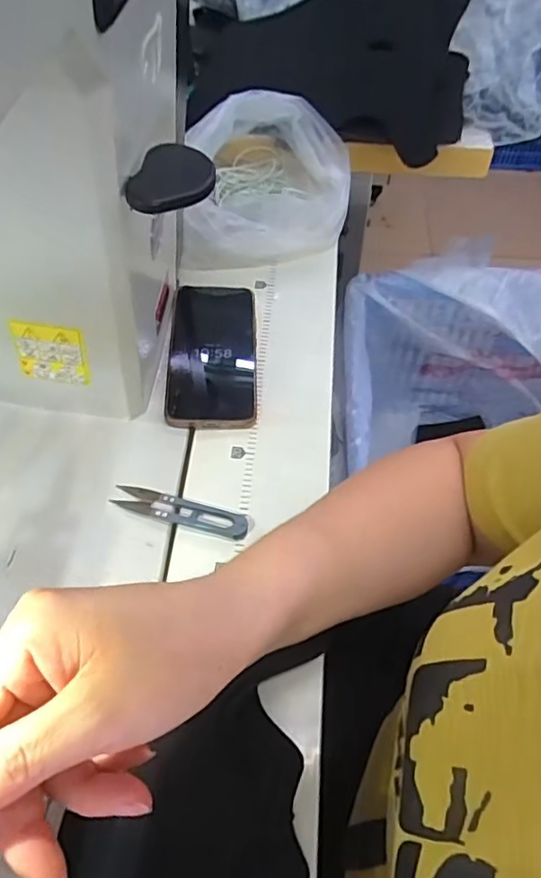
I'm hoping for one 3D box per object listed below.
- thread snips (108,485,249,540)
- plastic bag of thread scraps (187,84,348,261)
[{"bbox_3d":[-0.066,0.053,0.434,0.101,0.004,0.023,12,57,8],"label":"thread snips"},{"bbox_3d":[0.005,-0.274,0.592,0.152,0.092,0.178,6,56,4],"label":"plastic bag of thread scraps"}]

